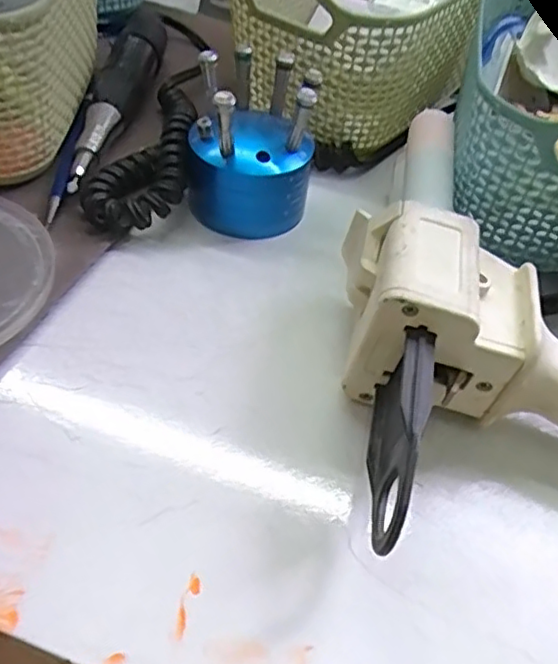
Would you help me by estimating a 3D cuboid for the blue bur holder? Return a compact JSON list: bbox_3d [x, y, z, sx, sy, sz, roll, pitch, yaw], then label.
[{"bbox_3d":[-0.013,-0.088,0.302,0.060,0.069,0.055,9,48,1],"label":"blue bur holder"}]

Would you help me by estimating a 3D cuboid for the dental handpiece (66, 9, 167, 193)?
[{"bbox_3d":[-0.086,-0.131,0.353,0.022,0.030,0.159,6,48,-2],"label":"dental handpiece"}]

